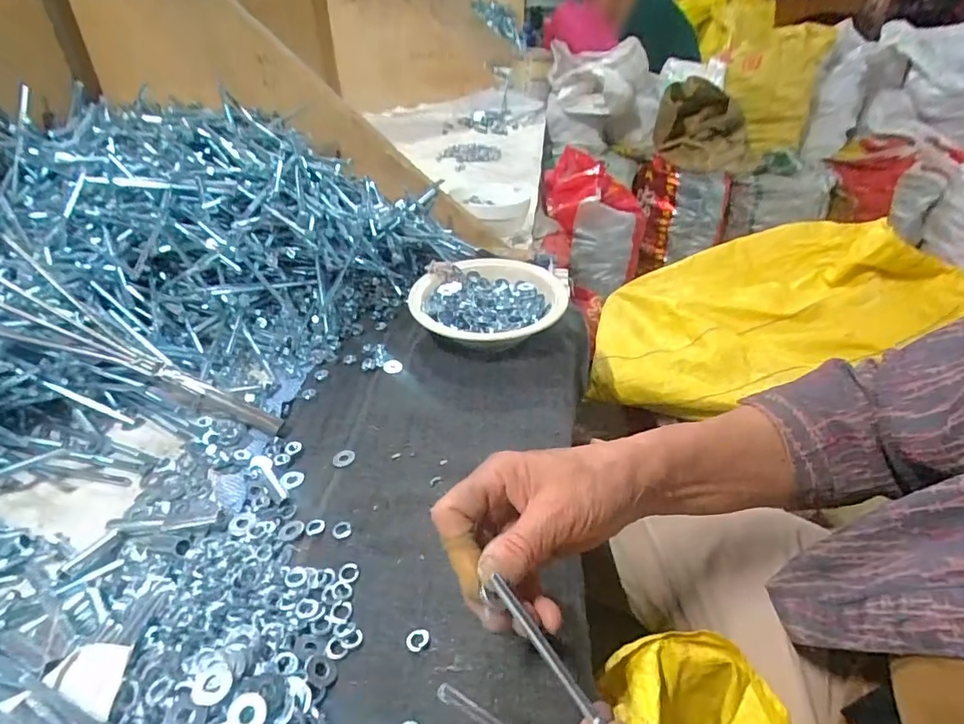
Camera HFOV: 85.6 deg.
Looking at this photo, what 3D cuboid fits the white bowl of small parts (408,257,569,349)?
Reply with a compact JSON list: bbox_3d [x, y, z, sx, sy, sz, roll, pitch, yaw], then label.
[{"bbox_3d":[0.007,-0.061,0.600,0.166,0.054,0.169,-1,35,1],"label":"white bowl of small parts"}]

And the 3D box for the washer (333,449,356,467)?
[{"bbox_3d":[-0.116,0.080,0.439,0.019,0.004,0.017,-8,35,-13],"label":"washer"}]

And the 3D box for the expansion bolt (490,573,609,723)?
[{"bbox_3d":[0.030,0.139,0.251,0.007,0.006,0.081,-31,79,-38],"label":"expansion bolt"}]

